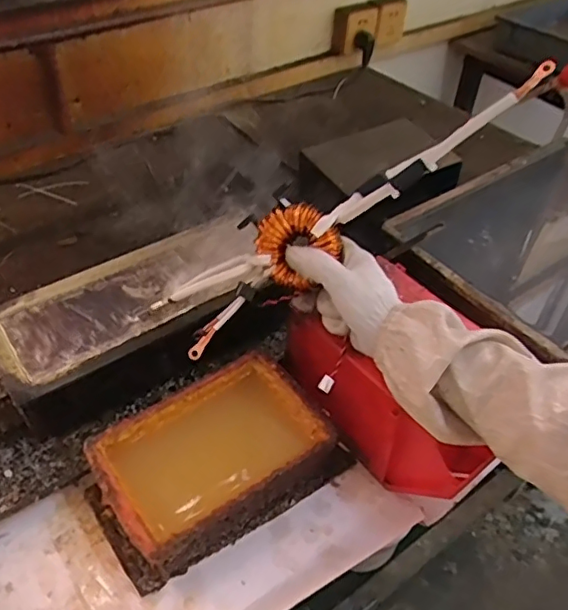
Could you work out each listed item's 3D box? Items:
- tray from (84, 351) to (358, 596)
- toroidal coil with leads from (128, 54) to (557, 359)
[{"bbox_3d":[-0.064,0.147,0.555,0.224,0.066,0.134,-27,51,-26],"label":"tray"},{"bbox_3d":[0.034,-0.074,0.530,0.365,0.063,0.092,-31,39,23],"label":"toroidal coil with leads"}]

